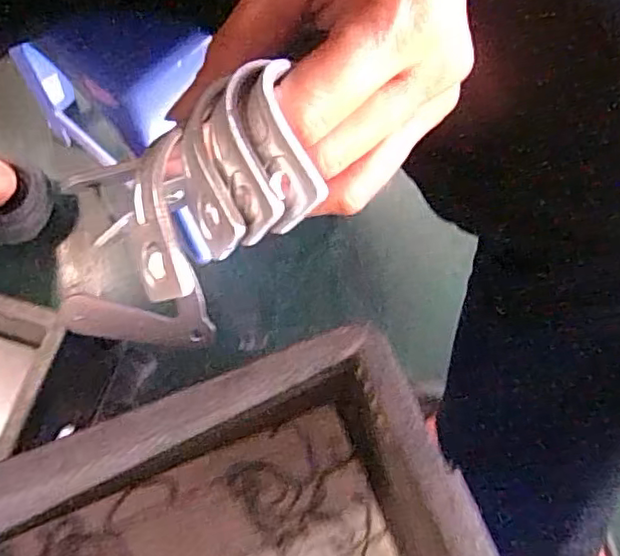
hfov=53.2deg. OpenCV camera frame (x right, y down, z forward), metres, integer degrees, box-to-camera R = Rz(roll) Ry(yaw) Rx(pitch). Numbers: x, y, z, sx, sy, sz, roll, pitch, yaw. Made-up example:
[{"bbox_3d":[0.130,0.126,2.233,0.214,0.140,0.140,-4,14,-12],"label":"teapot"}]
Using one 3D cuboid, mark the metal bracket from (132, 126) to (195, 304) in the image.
[{"bbox_3d":[-0.038,-0.015,0.159,0.008,0.020,0.043,-6,77,-40],"label":"metal bracket"}]

